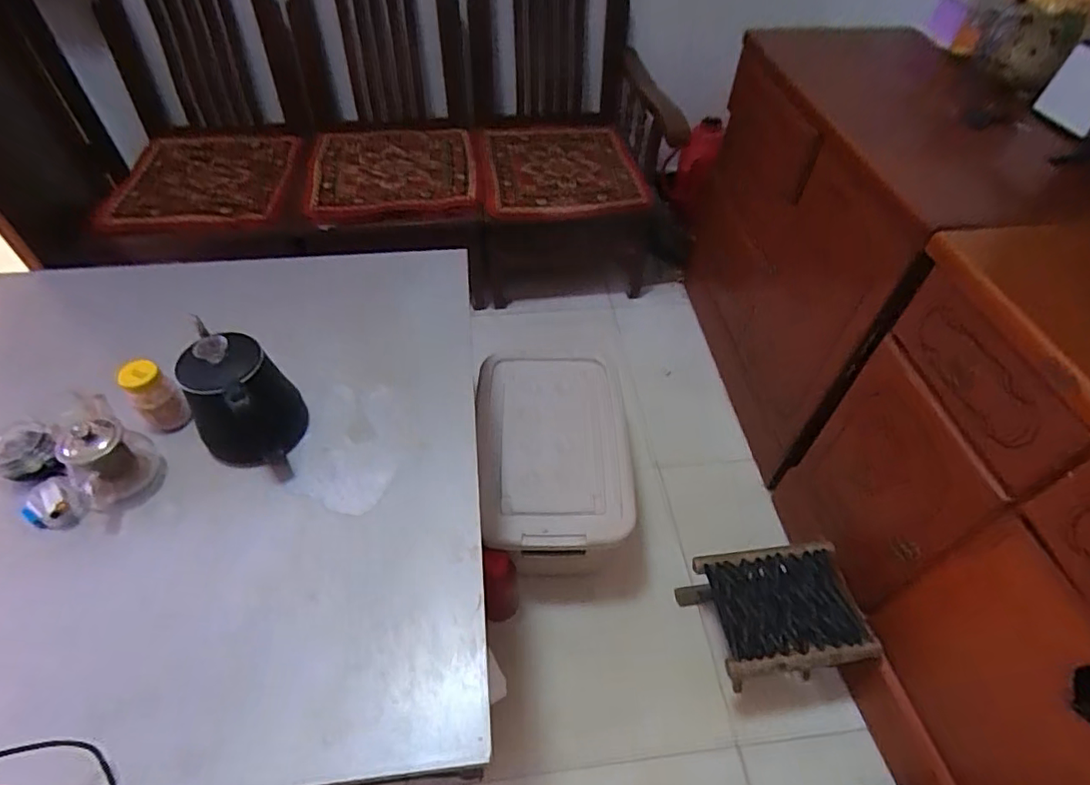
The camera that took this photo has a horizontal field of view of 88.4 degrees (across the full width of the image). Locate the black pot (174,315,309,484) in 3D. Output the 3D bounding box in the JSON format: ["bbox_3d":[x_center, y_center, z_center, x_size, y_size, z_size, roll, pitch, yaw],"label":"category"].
[{"bbox_3d":[-0.419,0.010,0.767,0.135,0.156,0.139,2,50,-2],"label":"black pot"}]

